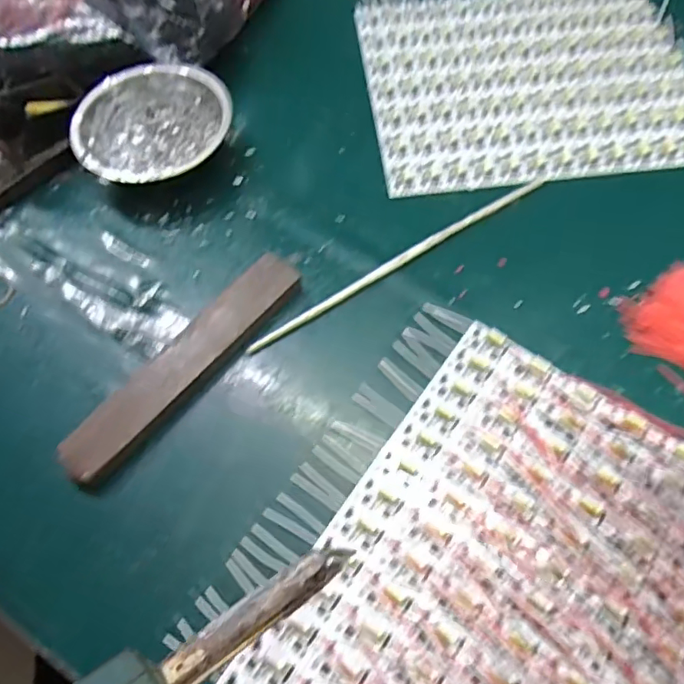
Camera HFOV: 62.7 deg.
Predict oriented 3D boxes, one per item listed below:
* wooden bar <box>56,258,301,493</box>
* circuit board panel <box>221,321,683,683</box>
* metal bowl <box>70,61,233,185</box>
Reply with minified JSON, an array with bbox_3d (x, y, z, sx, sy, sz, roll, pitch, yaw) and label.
[{"bbox_3d":[-0.106,0.011,0.390,0.038,0.016,0.200,37,71,17],"label":"wooden bar"},{"bbox_3d":[0.108,0.153,0.321,0.236,0.010,0.285,32,68,17],"label":"circuit board panel"},{"bbox_3d":[-0.154,-0.174,0.469,0.119,0.041,0.129,22,67,11],"label":"metal bowl"}]

